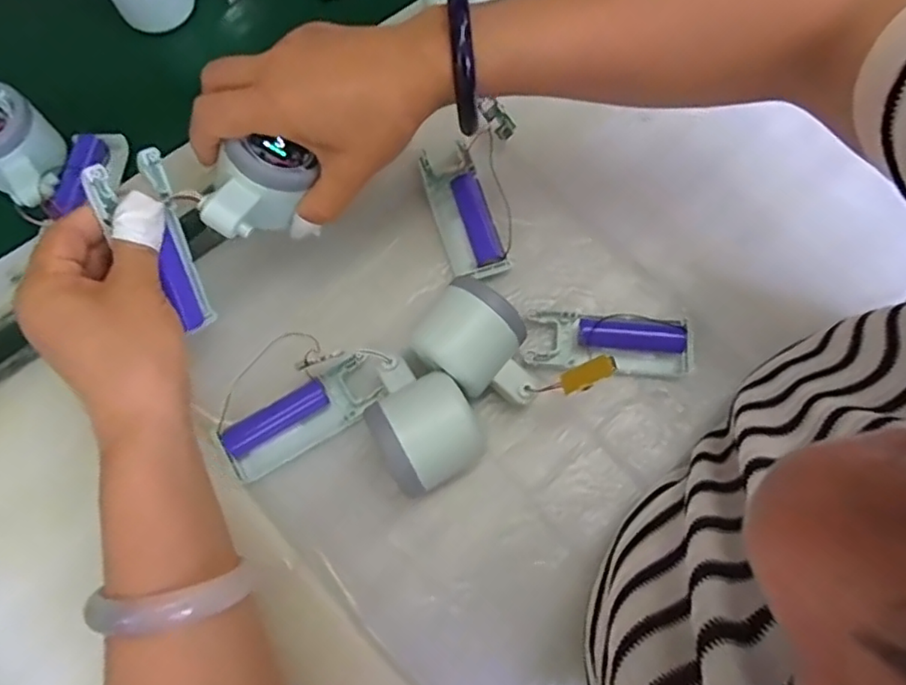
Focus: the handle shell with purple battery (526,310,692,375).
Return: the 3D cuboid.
[{"bbox_3d":[0.100,-0.001,0.384,0.099,0.021,0.036,5,73,1],"label":"handle shell with purple battery"}]

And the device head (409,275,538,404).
[{"bbox_3d":[0.018,0.005,0.363,0.076,0.055,0.059,34,76,9],"label":"device head"}]

